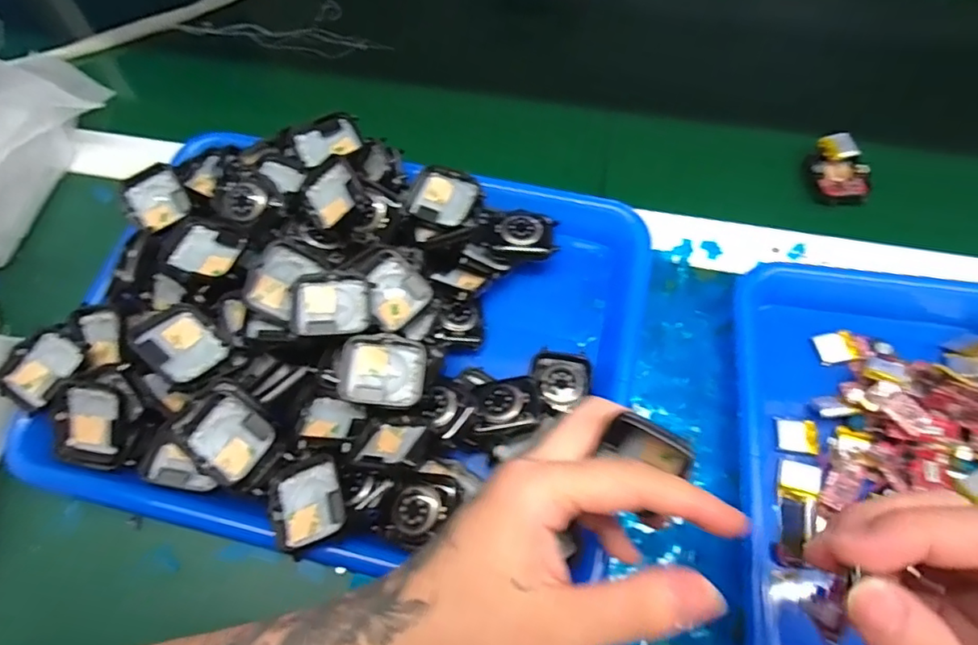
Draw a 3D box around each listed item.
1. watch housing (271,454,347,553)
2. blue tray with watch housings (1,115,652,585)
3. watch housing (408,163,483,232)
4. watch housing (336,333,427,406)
[{"bbox_3d":[-0.092,0.091,0.280,0.035,0.008,0.041,-21,66,-8],"label":"watch housing"},{"bbox_3d":[-0.082,0.004,0.323,0.321,0.063,0.237,12,66,7],"label":"blue tray with watch housings"},{"bbox_3d":[-0.027,-0.078,0.341,0.044,0.007,0.036,24,85,23],"label":"watch housing"},{"bbox_3d":[-0.057,0.026,0.297,0.045,0.008,0.037,5,75,-6],"label":"watch housing"}]

